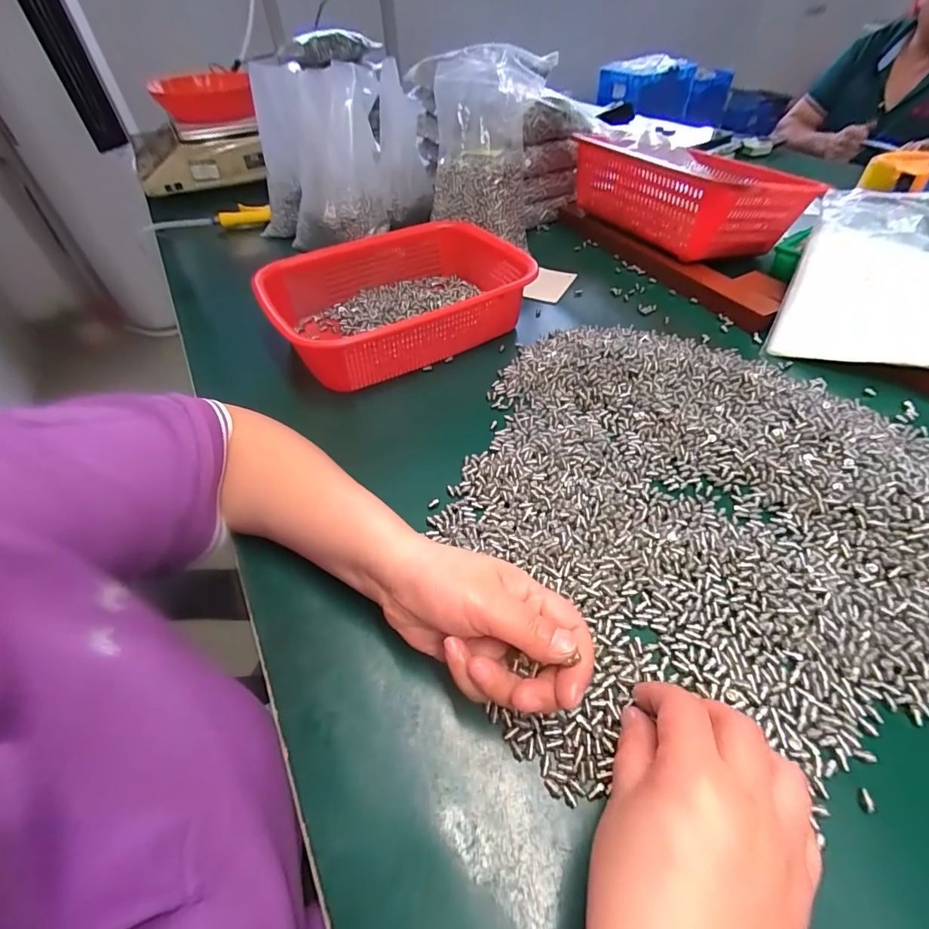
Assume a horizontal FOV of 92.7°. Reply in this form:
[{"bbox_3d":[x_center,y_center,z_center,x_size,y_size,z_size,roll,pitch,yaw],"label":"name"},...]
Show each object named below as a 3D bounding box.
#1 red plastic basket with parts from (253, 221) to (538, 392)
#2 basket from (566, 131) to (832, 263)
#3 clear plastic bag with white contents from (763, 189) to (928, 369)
[{"bbox_3d":[-0.069,-0.196,0.519,0.295,0.070,0.216,-26,52,-18],"label":"red plastic basket with parts"},{"bbox_3d":[0.304,-0.388,0.641,0.164,0.105,0.298,-24,51,-16],"label":"basket"},{"bbox_3d":[0.435,-0.203,0.467,0.146,0.031,0.231,19,73,27],"label":"clear plastic bag with white contents"}]

